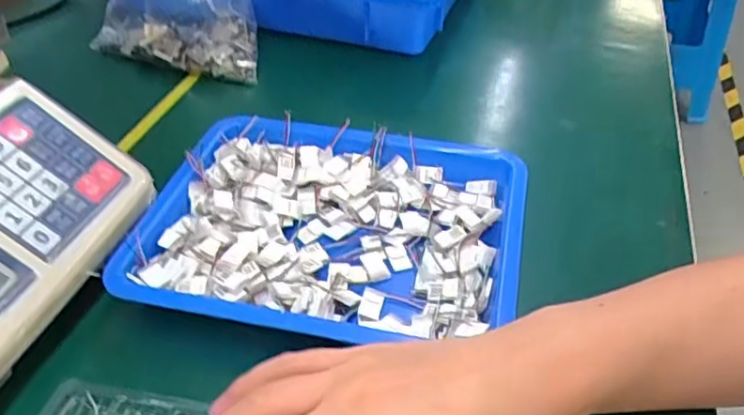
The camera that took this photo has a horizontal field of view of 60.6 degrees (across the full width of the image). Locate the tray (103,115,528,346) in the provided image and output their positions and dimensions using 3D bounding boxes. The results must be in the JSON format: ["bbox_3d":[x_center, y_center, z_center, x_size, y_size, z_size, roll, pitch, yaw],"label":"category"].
[{"bbox_3d":[-0.022,0.010,0.378,0.215,0.028,0.168,12,42,8],"label":"tray"}]

